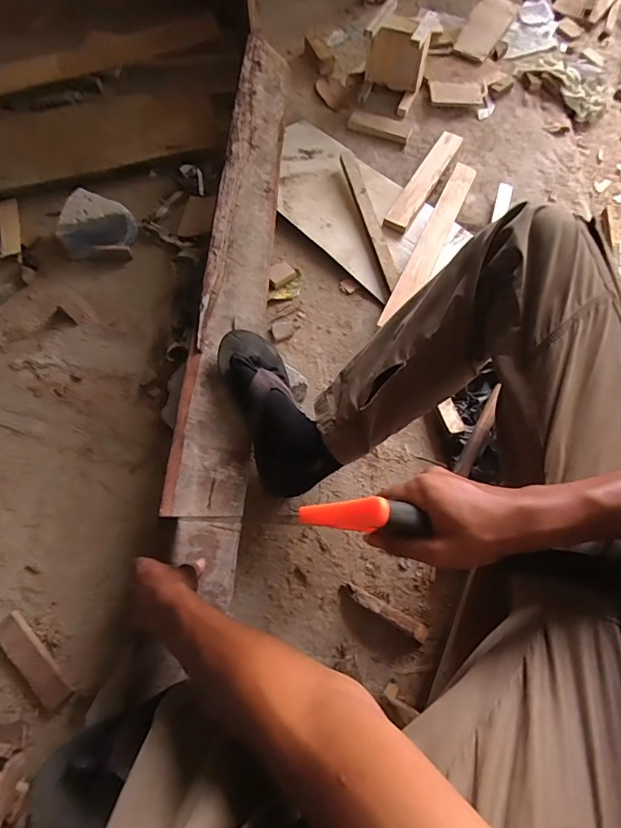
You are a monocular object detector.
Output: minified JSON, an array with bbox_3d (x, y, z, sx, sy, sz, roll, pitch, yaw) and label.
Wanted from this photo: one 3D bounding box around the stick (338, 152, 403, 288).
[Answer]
[{"bbox_3d":[0.123,-0.438,0.955,0.037,0.025,0.396,-12,68,-6],"label":"stick"}]

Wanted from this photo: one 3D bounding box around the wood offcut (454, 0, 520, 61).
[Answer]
[{"bbox_3d":[0.483,-1.067,1.211,0.106,0.019,0.283,27,75,5],"label":"wood offcut"}]

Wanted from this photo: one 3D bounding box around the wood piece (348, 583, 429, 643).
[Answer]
[{"bbox_3d":[0.116,0.297,0.666,0.129,0.028,0.022,28,70,11],"label":"wood piece"}]

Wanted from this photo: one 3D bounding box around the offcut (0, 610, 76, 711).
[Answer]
[{"bbox_3d":[-0.400,0.356,0.639,0.147,0.016,0.043,41,73,15],"label":"offcut"}]

